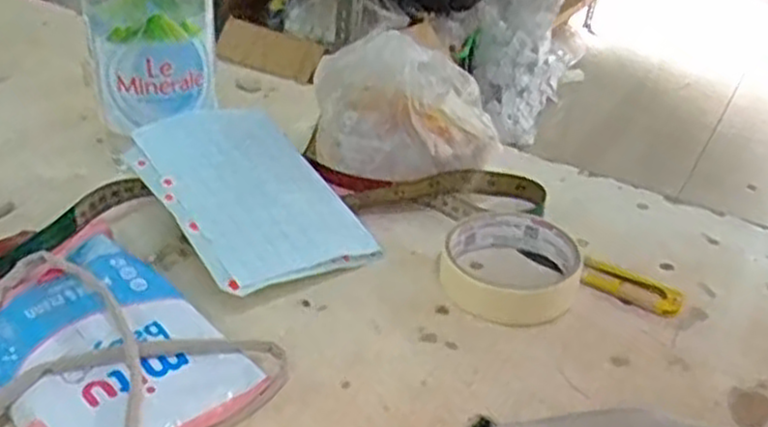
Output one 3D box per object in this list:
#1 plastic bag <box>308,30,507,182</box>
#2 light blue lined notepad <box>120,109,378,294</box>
[{"bbox_3d":[0.021,-0.077,0.561,0.134,0.100,0.087,0,32,-7],"label":"plastic bag"},{"bbox_3d":[-0.088,-0.016,0.499,0.111,0.010,0.161,-17,51,-37],"label":"light blue lined notepad"}]

